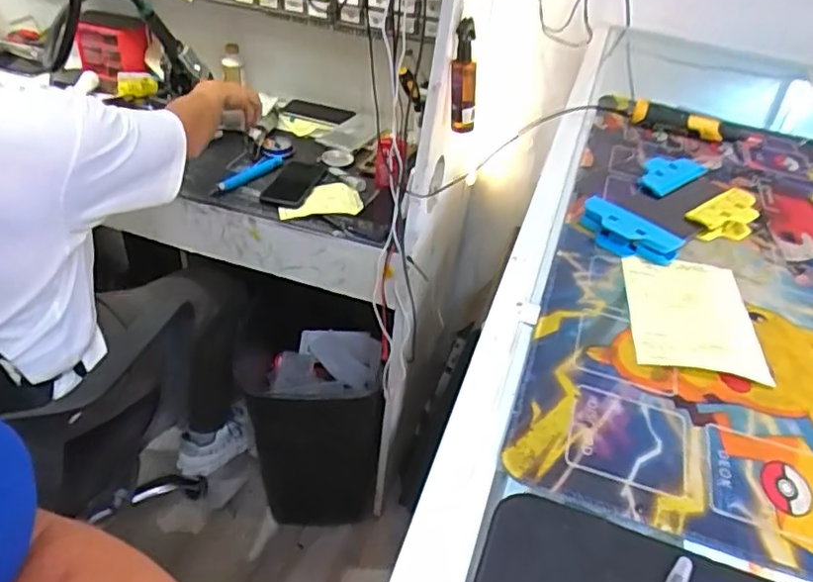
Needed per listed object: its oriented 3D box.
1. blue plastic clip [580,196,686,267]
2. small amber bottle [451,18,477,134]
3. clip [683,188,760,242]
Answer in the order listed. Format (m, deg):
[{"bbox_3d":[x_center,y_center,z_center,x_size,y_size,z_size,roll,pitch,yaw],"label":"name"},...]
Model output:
[{"bbox_3d":[0.208,-0.057,0.613,0.100,0.025,0.044,34,47,30],"label":"blue plastic clip"},{"bbox_3d":[0.090,-0.322,0.978,0.045,0.172,0.045,8,39,3],"label":"small amber bottle"},{"bbox_3d":[0.330,-0.075,0.654,0.100,0.017,0.047,-24,47,-31],"label":"clip"}]

